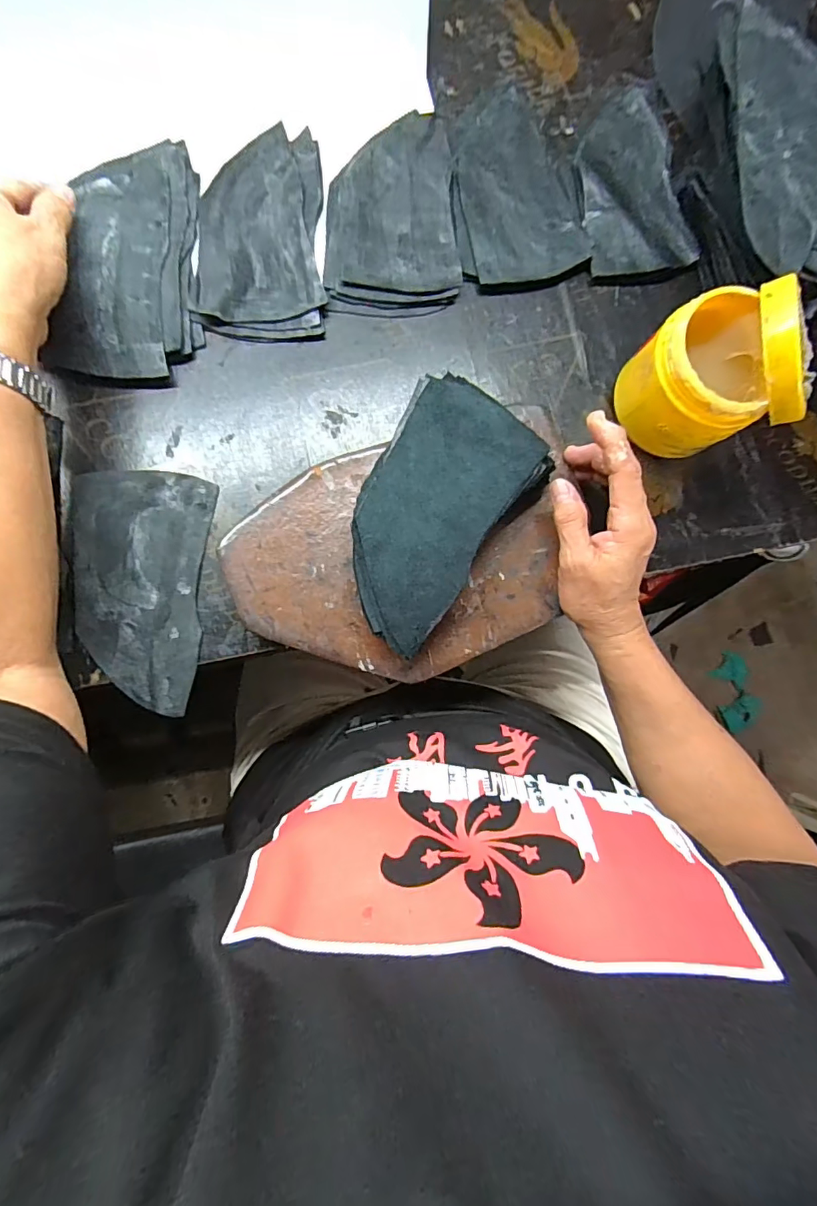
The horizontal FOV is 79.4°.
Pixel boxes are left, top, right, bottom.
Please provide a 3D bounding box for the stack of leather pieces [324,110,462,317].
[{"bbox_3d":[-0.015,-0.316,0.398,0.105,0.012,0.164,-3,86,-7],"label":"stack of leather pieces"}]

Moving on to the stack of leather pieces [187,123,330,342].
[{"bbox_3d":[-0.112,-0.293,0.390,0.095,0.012,0.169,4,85,-6],"label":"stack of leather pieces"}]

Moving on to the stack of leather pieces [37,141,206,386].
[{"bbox_3d":[-0.198,-0.256,0.366,0.088,0.024,0.185,9,85,-6],"label":"stack of leather pieces"}]

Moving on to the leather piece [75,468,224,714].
[{"bbox_3d":[-0.200,-0.012,0.360,0.096,0.005,0.170,5,84,-9],"label":"leather piece"}]

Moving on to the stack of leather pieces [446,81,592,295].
[{"bbox_3d":[0.090,-0.350,0.415,0.112,0.012,0.176,-6,86,-7],"label":"stack of leather pieces"}]

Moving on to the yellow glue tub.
[{"bbox_3d":[0.226,-0.164,0.358,0.107,0.113,0.102,-27,89,-8],"label":"yellow glue tub"}]

